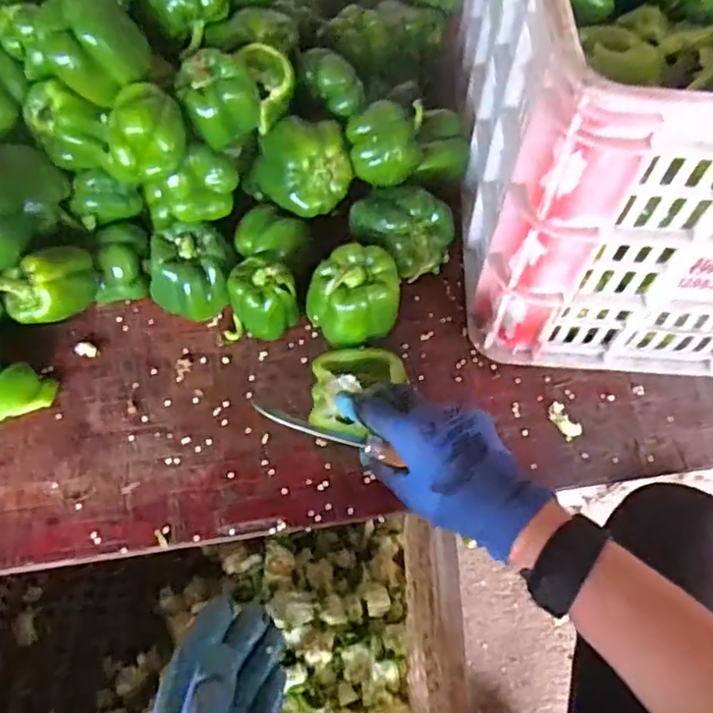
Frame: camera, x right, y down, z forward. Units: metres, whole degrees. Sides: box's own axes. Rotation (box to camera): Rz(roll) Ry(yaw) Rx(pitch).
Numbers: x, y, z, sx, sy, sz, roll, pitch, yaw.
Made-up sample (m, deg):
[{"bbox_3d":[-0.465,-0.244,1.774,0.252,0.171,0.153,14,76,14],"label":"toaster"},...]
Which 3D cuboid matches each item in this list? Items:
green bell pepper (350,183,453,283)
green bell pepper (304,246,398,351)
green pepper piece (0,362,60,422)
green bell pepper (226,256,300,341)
[{"bbox_3d":[0.041,-0.118,0.611,0.093,0.081,0.073,29,60,14],"label":"green bell pepper"},{"bbox_3d":[-0.004,-0.048,0.574,0.079,0.081,0.071,0,57,-4],"label":"green bell pepper"},{"bbox_3d":[-0.301,0.032,0.552,0.070,0.023,0.041,-20,60,-16],"label":"green pepper piece"},{"bbox_3d":[-0.083,-0.049,0.573,0.061,0.077,0.049,39,63,20],"label":"green bell pepper"}]

